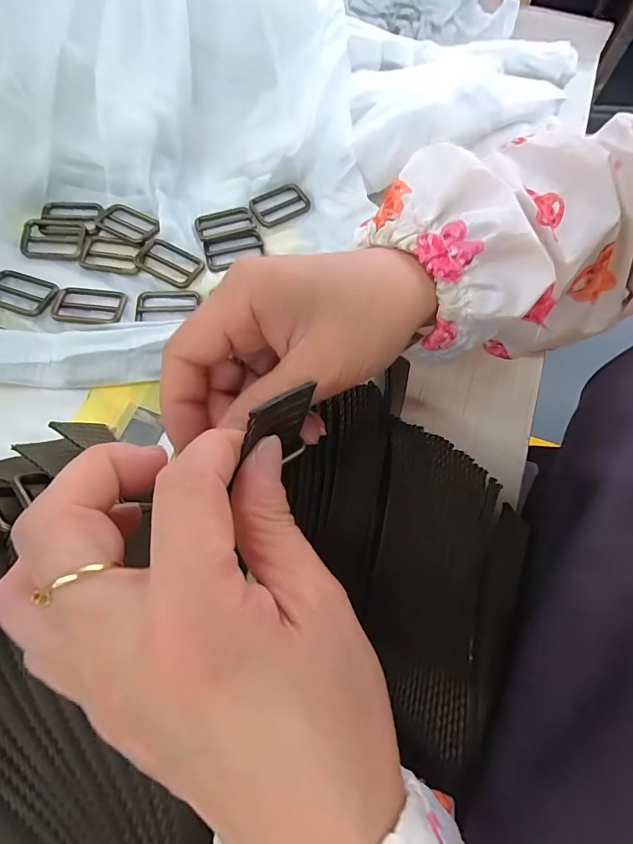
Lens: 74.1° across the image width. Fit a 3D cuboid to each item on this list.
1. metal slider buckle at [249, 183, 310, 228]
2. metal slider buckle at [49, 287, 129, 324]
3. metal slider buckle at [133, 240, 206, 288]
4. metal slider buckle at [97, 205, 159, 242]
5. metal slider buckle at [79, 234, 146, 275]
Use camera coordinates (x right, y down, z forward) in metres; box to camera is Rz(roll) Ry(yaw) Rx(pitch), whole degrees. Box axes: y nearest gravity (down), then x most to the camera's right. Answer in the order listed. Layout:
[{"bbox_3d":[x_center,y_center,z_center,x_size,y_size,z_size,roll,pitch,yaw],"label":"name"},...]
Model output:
[{"bbox_3d":[-0.029,-0.166,0.321,0.043,0.005,0.028,-29,82,-11],"label":"metal slider buckle"},{"bbox_3d":[-0.153,-0.078,0.280,0.045,0.004,0.031,8,61,-3],"label":"metal slider buckle"},{"bbox_3d":[-0.105,-0.113,0.298,0.047,0.004,0.029,25,67,4],"label":"metal slider buckle"},{"bbox_3d":[-0.139,-0.146,0.309,0.047,0.005,0.028,26,68,6],"label":"metal slider buckle"},{"bbox_3d":[-0.147,-0.120,0.299,0.044,0.005,0.030,8,67,-1],"label":"metal slider buckle"}]

